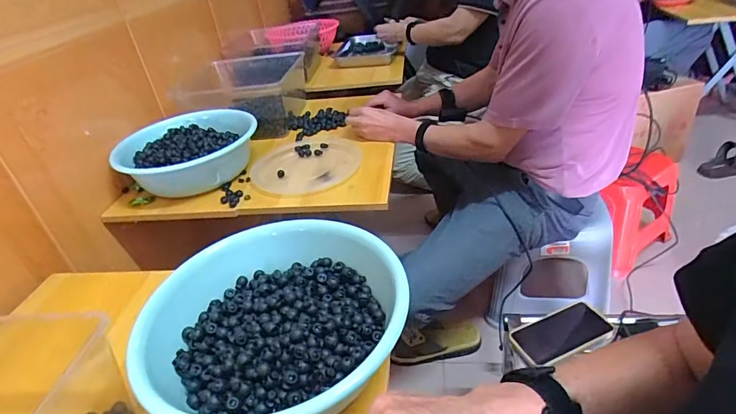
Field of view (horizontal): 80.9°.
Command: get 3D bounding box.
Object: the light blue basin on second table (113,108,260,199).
[{"bbox_3d":[-0.384,-0.127,0.959,0.271,0.093,0.262,-5,33,3],"label":"light blue basin on second table"}]

